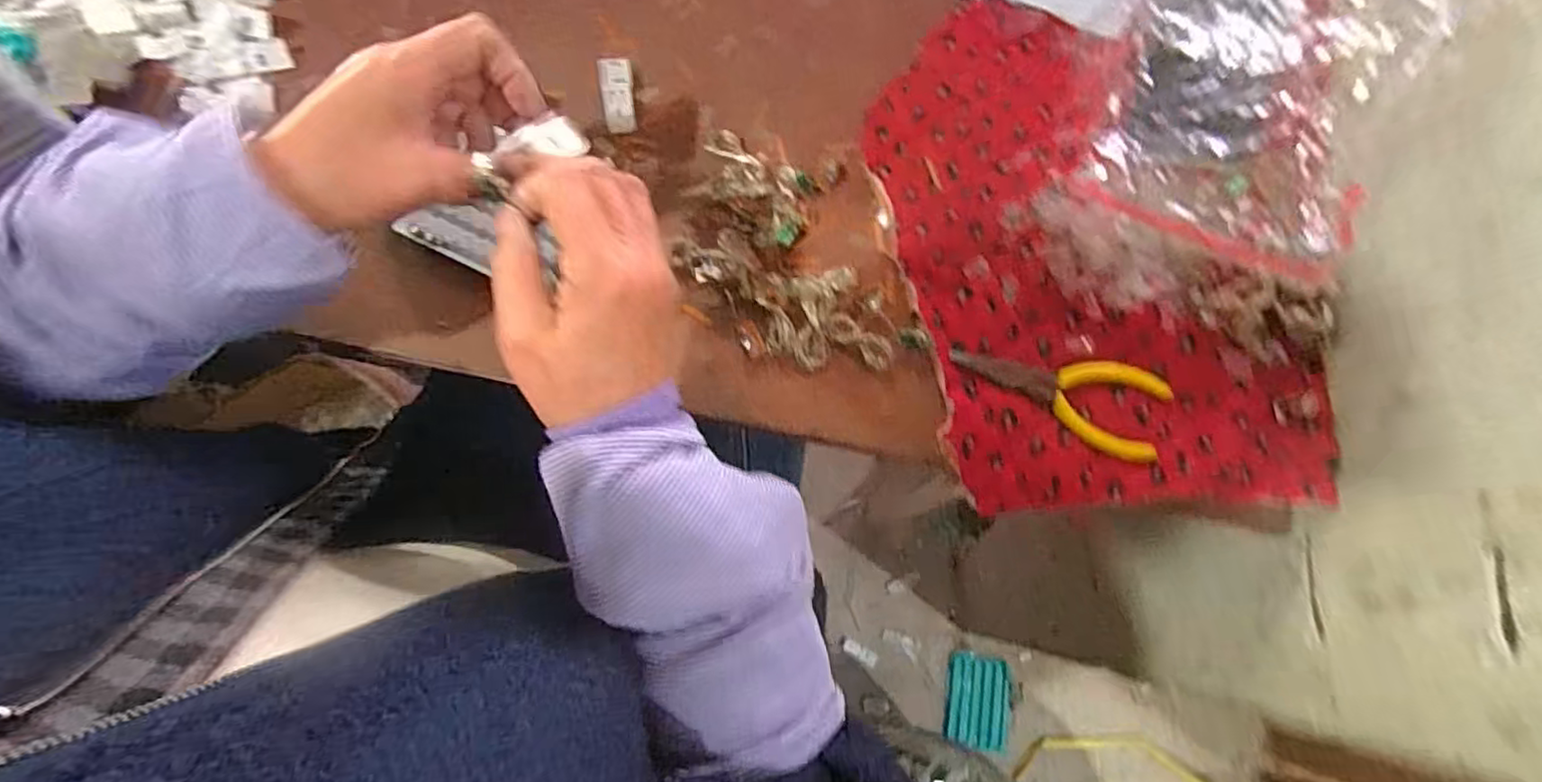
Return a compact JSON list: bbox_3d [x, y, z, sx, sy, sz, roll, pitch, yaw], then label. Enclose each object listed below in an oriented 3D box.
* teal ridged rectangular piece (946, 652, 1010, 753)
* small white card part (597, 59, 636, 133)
[{"bbox_3d":[0.312,0.470,1.012,0.086,0.020,0.126,10,76,3],"label":"teal ridged rectangular piece"},{"bbox_3d":[-0.105,-0.202,0.456,0.023,0.006,0.055,-9,75,-2],"label":"small white card part"}]

